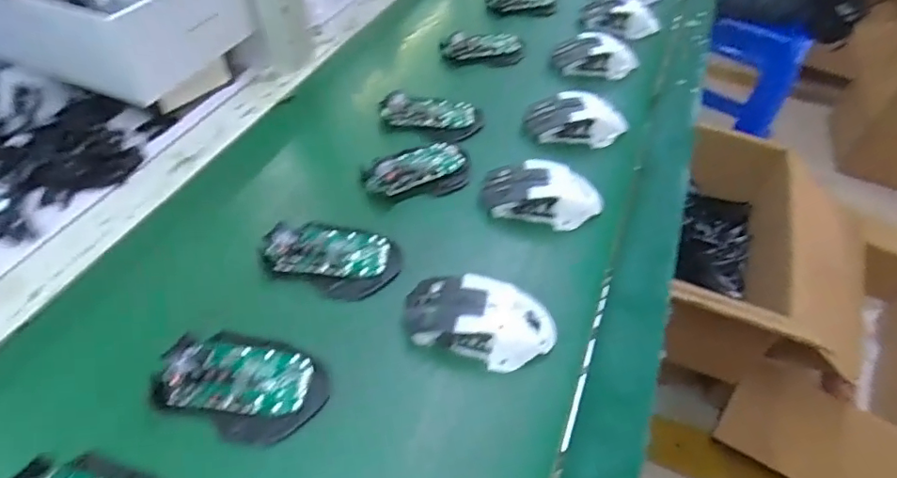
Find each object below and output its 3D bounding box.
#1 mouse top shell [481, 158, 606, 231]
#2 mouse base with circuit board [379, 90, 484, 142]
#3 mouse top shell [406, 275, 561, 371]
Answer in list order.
[{"bbox_3d":[0.090,-0.044,0.503,0.112,0.032,0.056,9,49,2],"label":"mouse top shell"},{"bbox_3d":[-0.019,-0.143,0.589,0.111,0.030,0.060,12,49,6],"label":"mouse base with circuit board"},{"bbox_3d":[0.025,0.062,0.405,0.113,0.034,0.058,13,49,6],"label":"mouse top shell"}]

